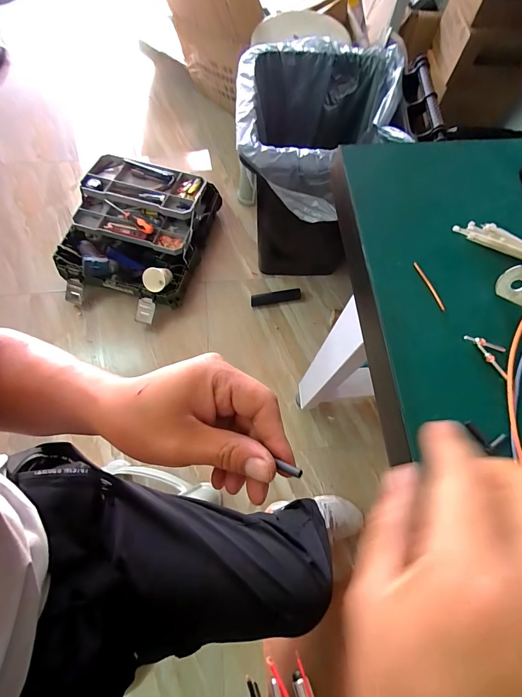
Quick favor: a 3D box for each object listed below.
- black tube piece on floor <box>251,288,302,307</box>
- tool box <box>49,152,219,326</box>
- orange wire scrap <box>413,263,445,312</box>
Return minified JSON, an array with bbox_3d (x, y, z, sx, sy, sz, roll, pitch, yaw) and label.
[{"bbox_3d":[0.053,-0.179,1.163,0.174,0.018,0.039,-10,71,-5],"label":"black tube piece on floor"},{"bbox_3d":[-0.415,-0.383,1.108,0.416,0.170,0.518,16,71,4],"label":"tool box"},{"bbox_3d":[0.132,-0.049,0.257,0.005,0.004,0.044,-20,72,-8],"label":"orange wire scrap"}]

